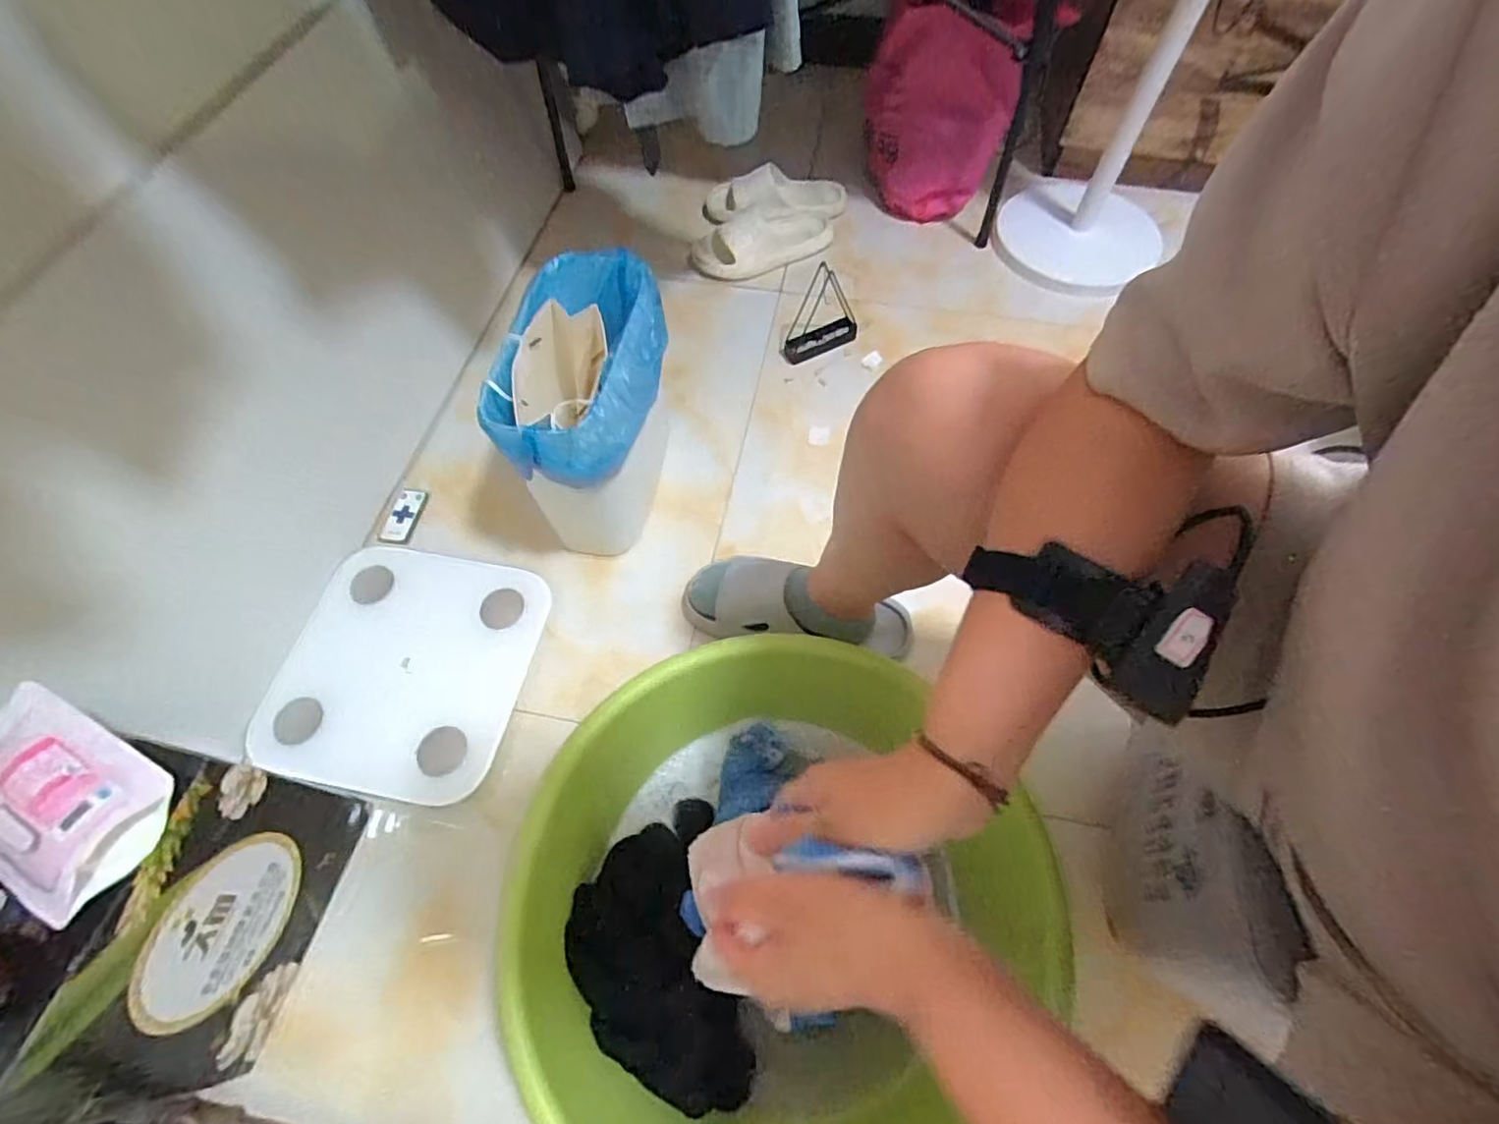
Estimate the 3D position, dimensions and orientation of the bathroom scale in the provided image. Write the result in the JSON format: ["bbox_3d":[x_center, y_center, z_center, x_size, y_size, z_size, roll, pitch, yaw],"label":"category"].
[{"bbox_3d":[-0.420,0.125,0.771,0.292,0.026,0.293,10,62,4],"label":"bathroom scale"}]

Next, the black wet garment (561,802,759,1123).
[{"bbox_3d":[-0.088,0.364,0.599,0.141,0.064,0.242,-11,62,-5],"label":"black wet garment"}]

